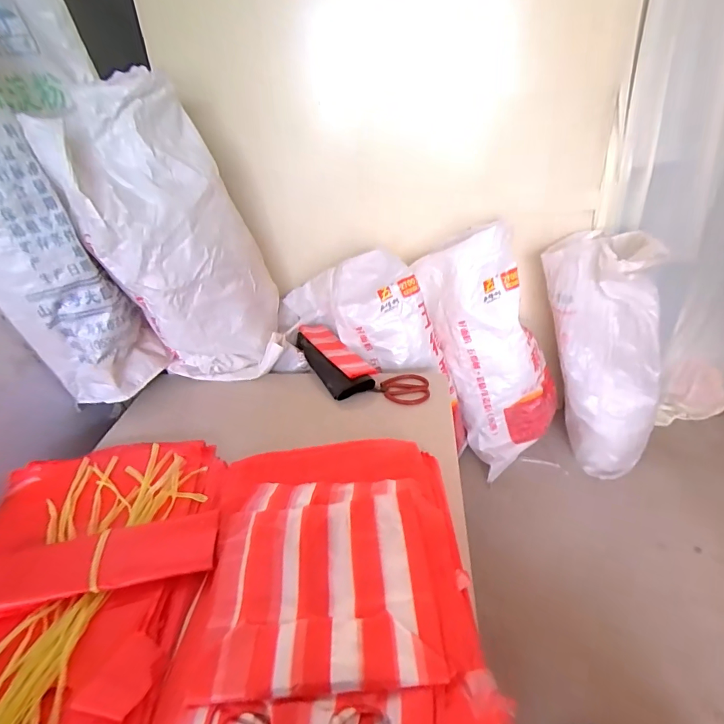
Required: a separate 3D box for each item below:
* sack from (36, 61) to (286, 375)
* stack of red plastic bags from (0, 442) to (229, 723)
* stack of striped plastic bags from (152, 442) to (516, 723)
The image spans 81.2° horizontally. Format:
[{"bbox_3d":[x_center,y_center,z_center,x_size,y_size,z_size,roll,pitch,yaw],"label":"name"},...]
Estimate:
[{"bbox_3d":[-0.425,-0.275,1.022,0.357,0.639,0.245,-14,34,-12],"label":"sack"},{"bbox_3d":[-0.471,0.361,0.687,0.427,0.099,0.534,-4,34,2],"label":"stack of red plastic bags"},{"bbox_3d":[-0.043,0.319,0.615,0.415,0.076,0.531,-3,34,5],"label":"stack of striped plastic bags"}]

